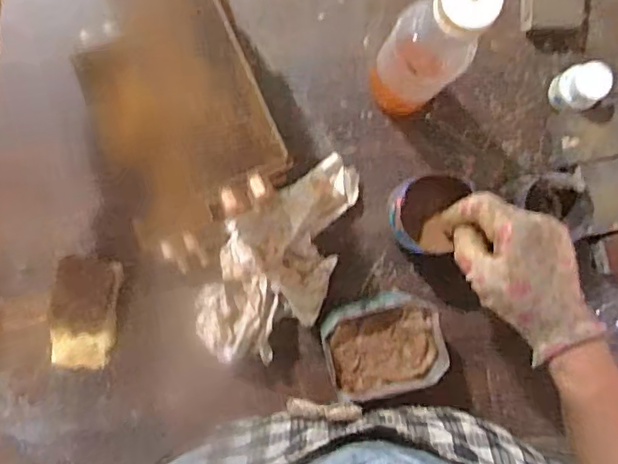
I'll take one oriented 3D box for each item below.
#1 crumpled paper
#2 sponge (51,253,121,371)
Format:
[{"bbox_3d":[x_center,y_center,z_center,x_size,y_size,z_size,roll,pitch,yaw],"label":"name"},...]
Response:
[{"bbox_3d":[-0.027,0.022,0.543,0.103,0.045,0.199,22,89,-4],"label":"crumpled paper"},{"bbox_3d":[-0.200,0.073,0.532,0.054,0.048,0.101,10,90,-4],"label":"sponge"}]

